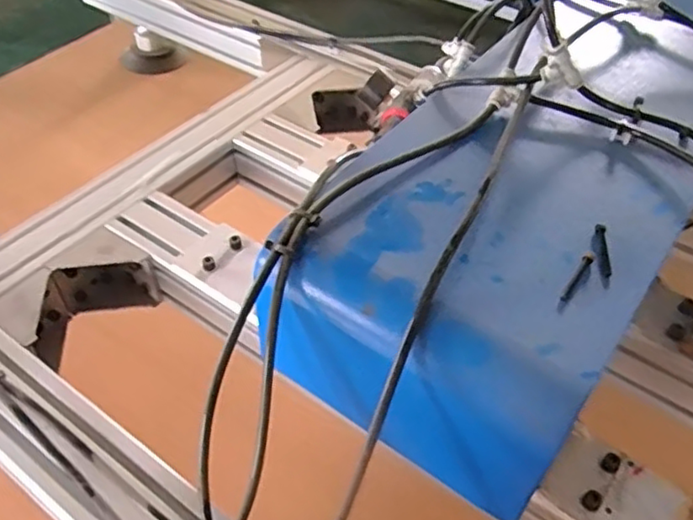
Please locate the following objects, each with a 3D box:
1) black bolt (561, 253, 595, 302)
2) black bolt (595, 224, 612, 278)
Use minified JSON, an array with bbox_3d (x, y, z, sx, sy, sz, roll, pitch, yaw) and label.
[{"bbox_3d":[0.161,0.012,0.451,0.007,0.006,0.048,28,52,23],"label":"black bolt"},{"bbox_3d":[0.187,-0.007,0.469,0.007,0.004,0.050,7,46,5],"label":"black bolt"}]

